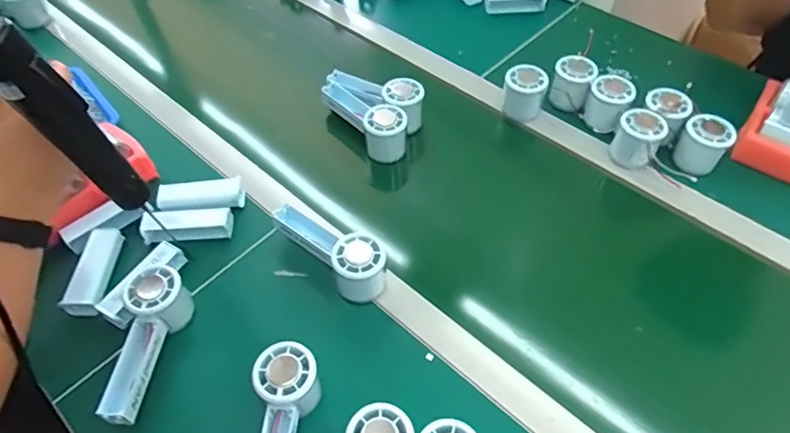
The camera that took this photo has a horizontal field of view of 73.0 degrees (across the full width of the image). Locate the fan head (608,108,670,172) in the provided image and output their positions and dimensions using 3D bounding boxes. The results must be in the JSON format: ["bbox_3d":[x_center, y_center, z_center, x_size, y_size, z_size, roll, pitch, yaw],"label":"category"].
[{"bbox_3d":[0.314,-0.098,0.693,0.054,0.062,0.050,30,59,22],"label":"fan head"}]

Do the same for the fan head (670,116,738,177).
[{"bbox_3d":[0.396,-0.090,0.689,0.058,0.060,0.051,30,59,22],"label":"fan head"}]

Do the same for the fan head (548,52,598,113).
[{"bbox_3d":[0.255,-0.190,0.767,0.057,0.062,0.051,21,56,17],"label":"fan head"}]

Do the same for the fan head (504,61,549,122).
[{"bbox_3d":[0.183,-0.178,0.753,0.058,0.058,0.056,12,54,11],"label":"fan head"}]

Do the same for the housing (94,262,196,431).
[{"bbox_3d":[-0.245,0.126,0.534,0.053,0.055,0.149,-1,53,1],"label":"housing"}]

